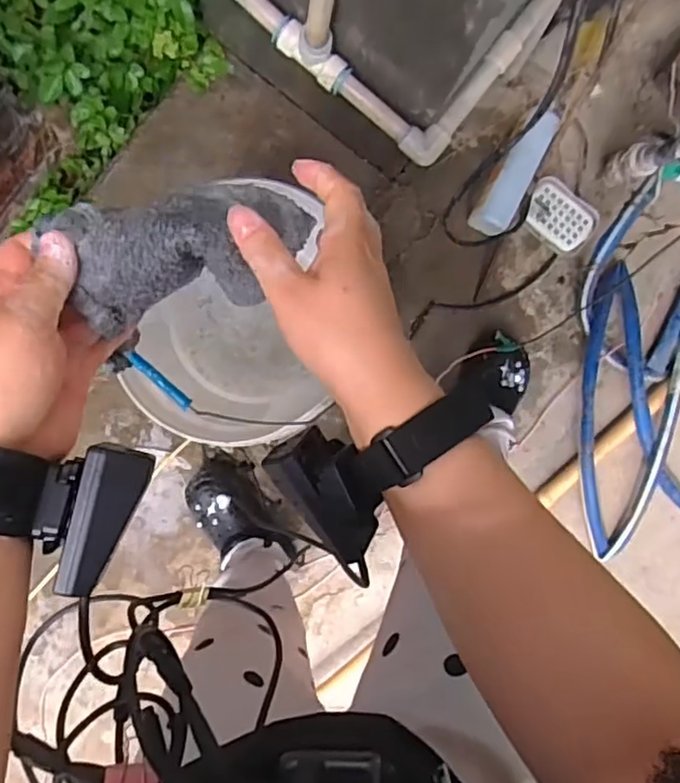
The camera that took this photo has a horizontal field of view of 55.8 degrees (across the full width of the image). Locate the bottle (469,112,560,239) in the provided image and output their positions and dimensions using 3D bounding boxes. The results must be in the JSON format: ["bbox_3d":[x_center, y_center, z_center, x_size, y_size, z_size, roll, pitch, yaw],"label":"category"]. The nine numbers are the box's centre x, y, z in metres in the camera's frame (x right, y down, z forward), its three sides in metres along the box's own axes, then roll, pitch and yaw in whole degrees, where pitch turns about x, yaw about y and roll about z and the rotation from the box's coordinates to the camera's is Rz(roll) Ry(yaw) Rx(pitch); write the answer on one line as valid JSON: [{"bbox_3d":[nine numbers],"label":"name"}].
[{"bbox_3d":[0.287,-0.349,1.042,0.055,0.039,0.207,26,117,-6],"label":"bottle"}]

